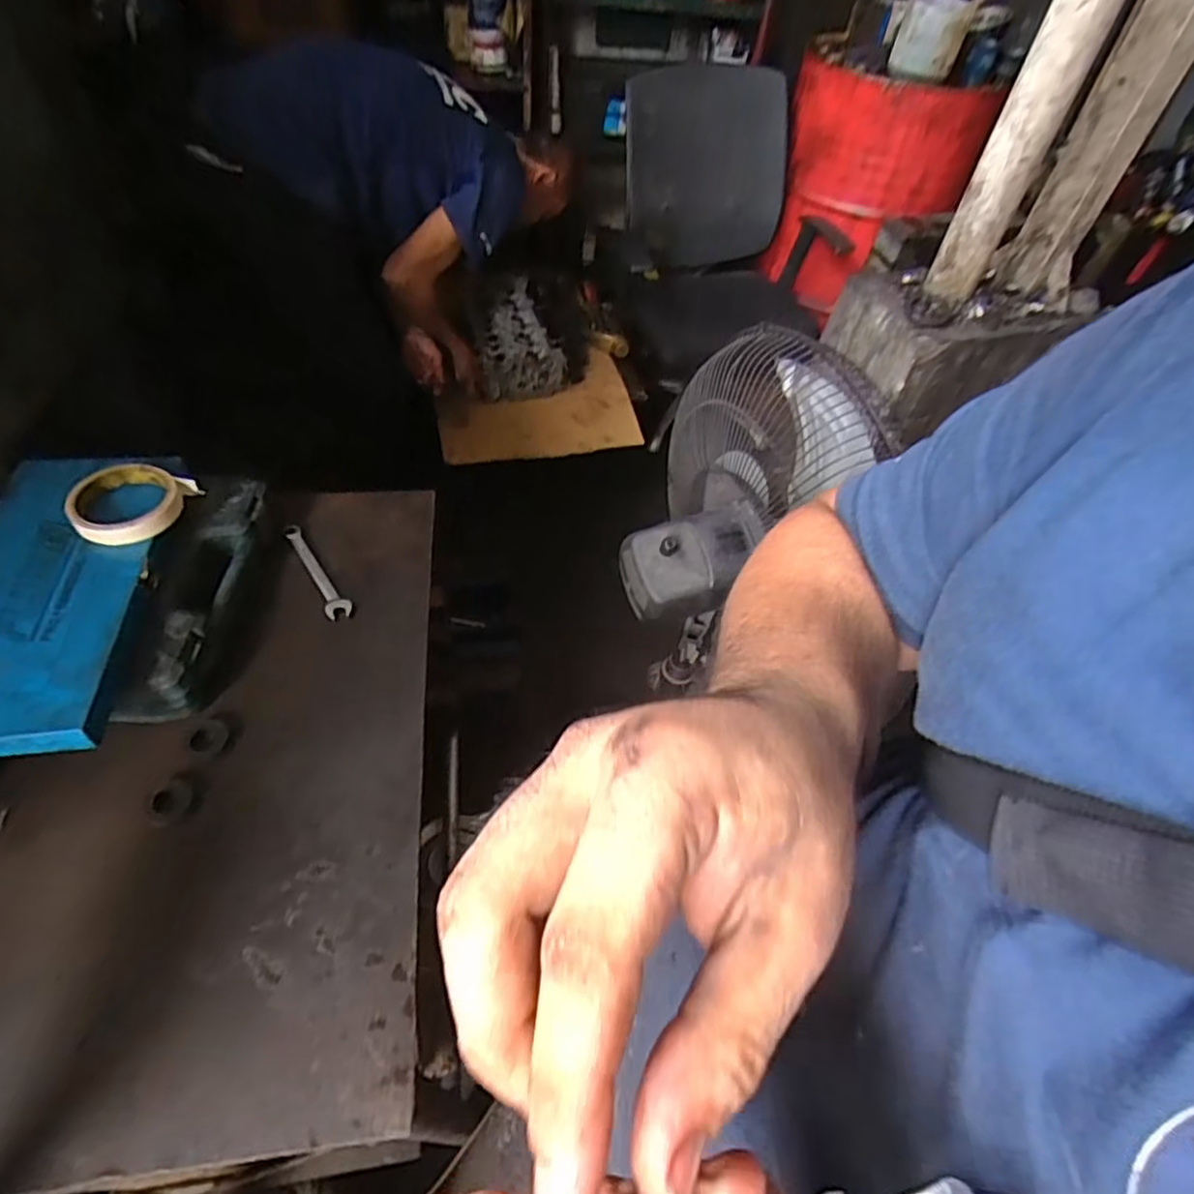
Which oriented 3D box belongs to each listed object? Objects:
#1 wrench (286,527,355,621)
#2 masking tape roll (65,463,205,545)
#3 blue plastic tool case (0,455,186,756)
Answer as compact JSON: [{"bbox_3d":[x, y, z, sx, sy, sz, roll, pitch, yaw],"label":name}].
[{"bbox_3d":[-0.302,-0.028,0.722,0.024,0.013,0.147,-25,57,-24],"label":"wrench"},{"bbox_3d":[-0.447,-0.089,0.635,0.087,0.024,0.089,3,50,-4],"label":"masking tape roll"},{"bbox_3d":[-0.484,-0.014,0.591,0.156,0.023,0.331,-6,51,-11],"label":"blue plastic tool case"}]

